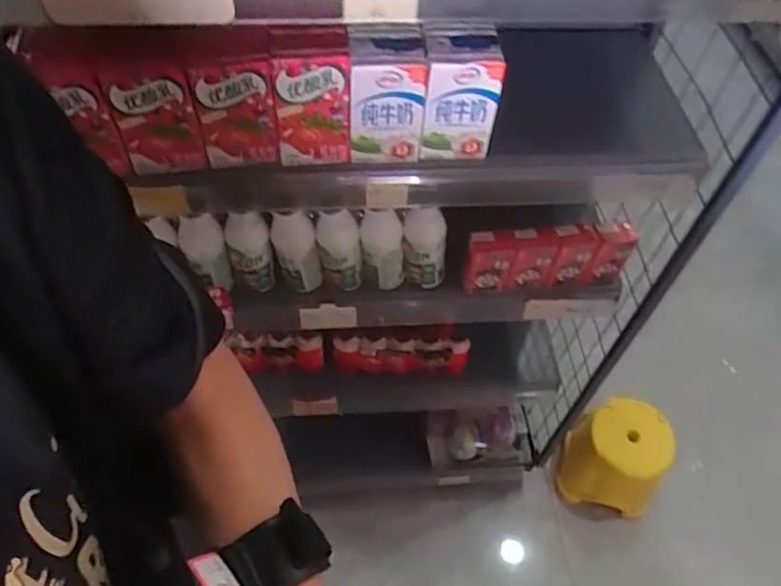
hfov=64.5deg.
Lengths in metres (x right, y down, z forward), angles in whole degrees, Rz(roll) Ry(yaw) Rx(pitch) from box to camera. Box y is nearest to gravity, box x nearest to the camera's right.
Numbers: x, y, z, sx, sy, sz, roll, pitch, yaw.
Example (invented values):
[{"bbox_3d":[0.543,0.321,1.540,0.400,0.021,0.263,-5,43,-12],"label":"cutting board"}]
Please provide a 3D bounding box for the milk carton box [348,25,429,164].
[{"bbox_3d":[-0.004,-0.181,0.561,0.064,0.124,0.047,-2,56,-5],"label":"milk carton box"}]

